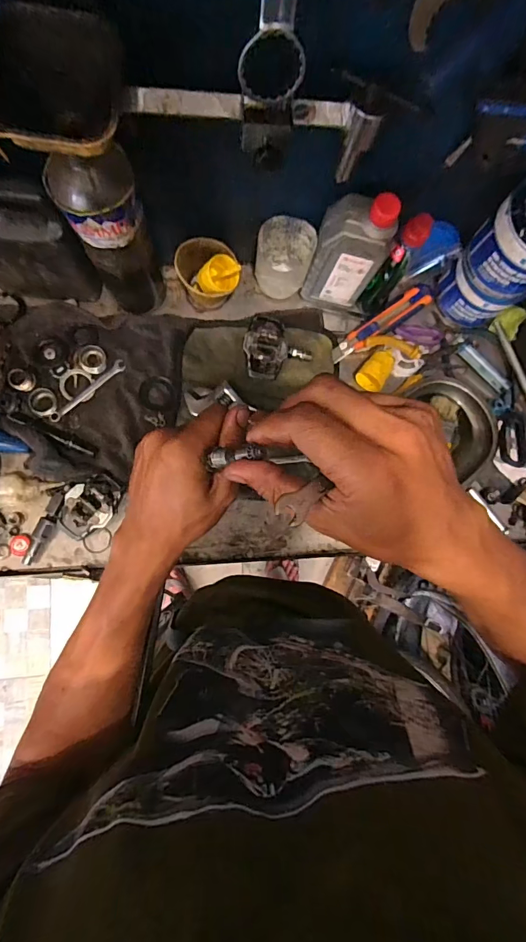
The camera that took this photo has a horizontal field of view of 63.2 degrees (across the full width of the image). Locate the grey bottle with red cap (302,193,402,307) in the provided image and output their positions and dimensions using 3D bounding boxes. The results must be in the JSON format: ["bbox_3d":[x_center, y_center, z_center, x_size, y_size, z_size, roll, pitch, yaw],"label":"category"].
[{"bbox_3d":[0.107,-0.270,0.534,0.082,0.174,0.051,16,82,-3],"label":"grey bottle with red cap"}]

